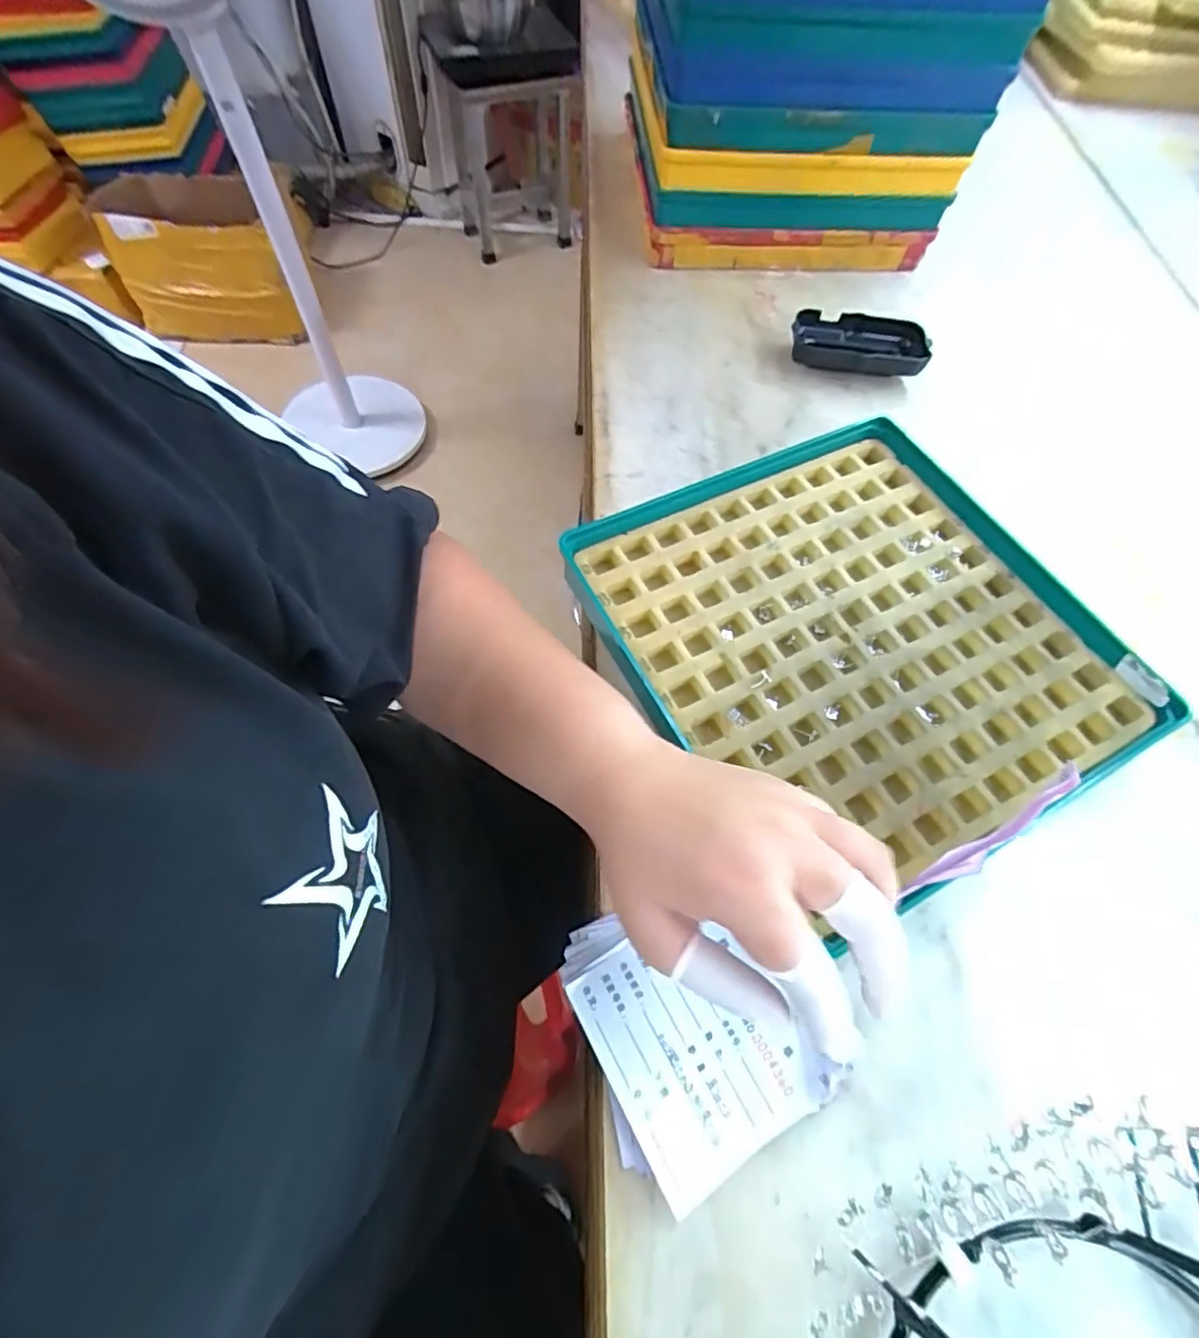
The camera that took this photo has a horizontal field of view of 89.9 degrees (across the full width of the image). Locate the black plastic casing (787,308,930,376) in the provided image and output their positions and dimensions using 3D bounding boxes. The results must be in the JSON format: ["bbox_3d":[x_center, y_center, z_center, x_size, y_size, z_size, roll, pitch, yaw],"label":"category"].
[{"bbox_3d":[0.217,-0.274,0.503,0.108,0.019,0.054,7,63,2],"label":"black plastic casing"}]

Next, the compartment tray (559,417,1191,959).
[{"bbox_3d":[0.156,-0.020,0.367,0.274,0.030,0.268,-24,66,-14],"label":"compartment tray"}]

